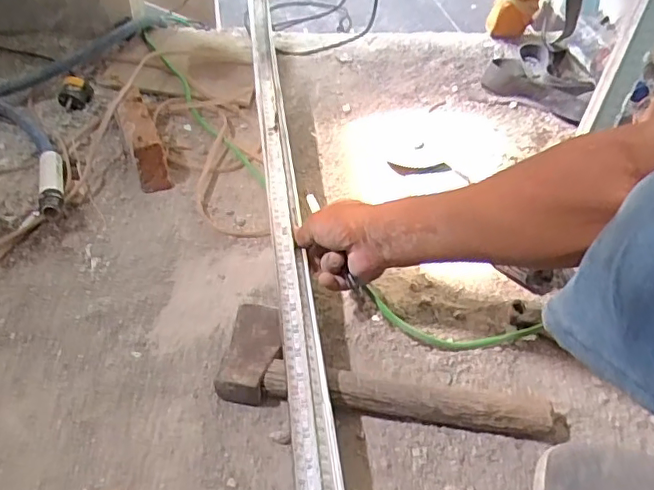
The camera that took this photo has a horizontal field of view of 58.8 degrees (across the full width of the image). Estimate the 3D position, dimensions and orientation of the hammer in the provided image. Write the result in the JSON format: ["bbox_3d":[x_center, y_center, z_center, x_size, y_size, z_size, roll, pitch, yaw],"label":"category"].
[{"bbox_3d":[0.065,0.115,0.561,0.321,0.038,0.108,8,45,1],"label":"hammer"}]

